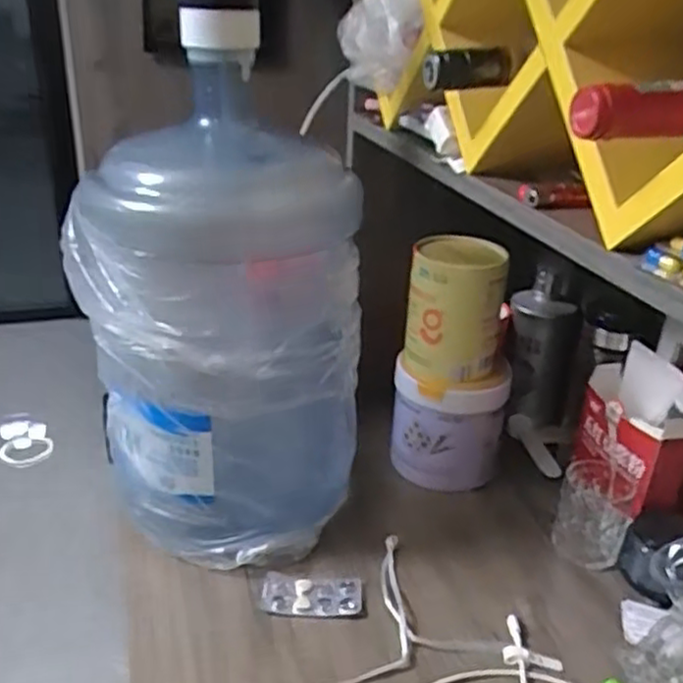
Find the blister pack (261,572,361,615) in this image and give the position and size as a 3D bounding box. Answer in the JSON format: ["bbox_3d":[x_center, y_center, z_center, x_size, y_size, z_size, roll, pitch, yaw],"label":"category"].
[{"bbox_3d":[-0.028,0.236,0.668,0.091,0.007,0.042,5,26,5],"label":"blister pack"}]

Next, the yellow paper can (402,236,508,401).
[{"bbox_3d":[0.121,-0.031,0.781,0.096,0.159,0.088,2,26,-1],"label":"yellow paper can"}]

